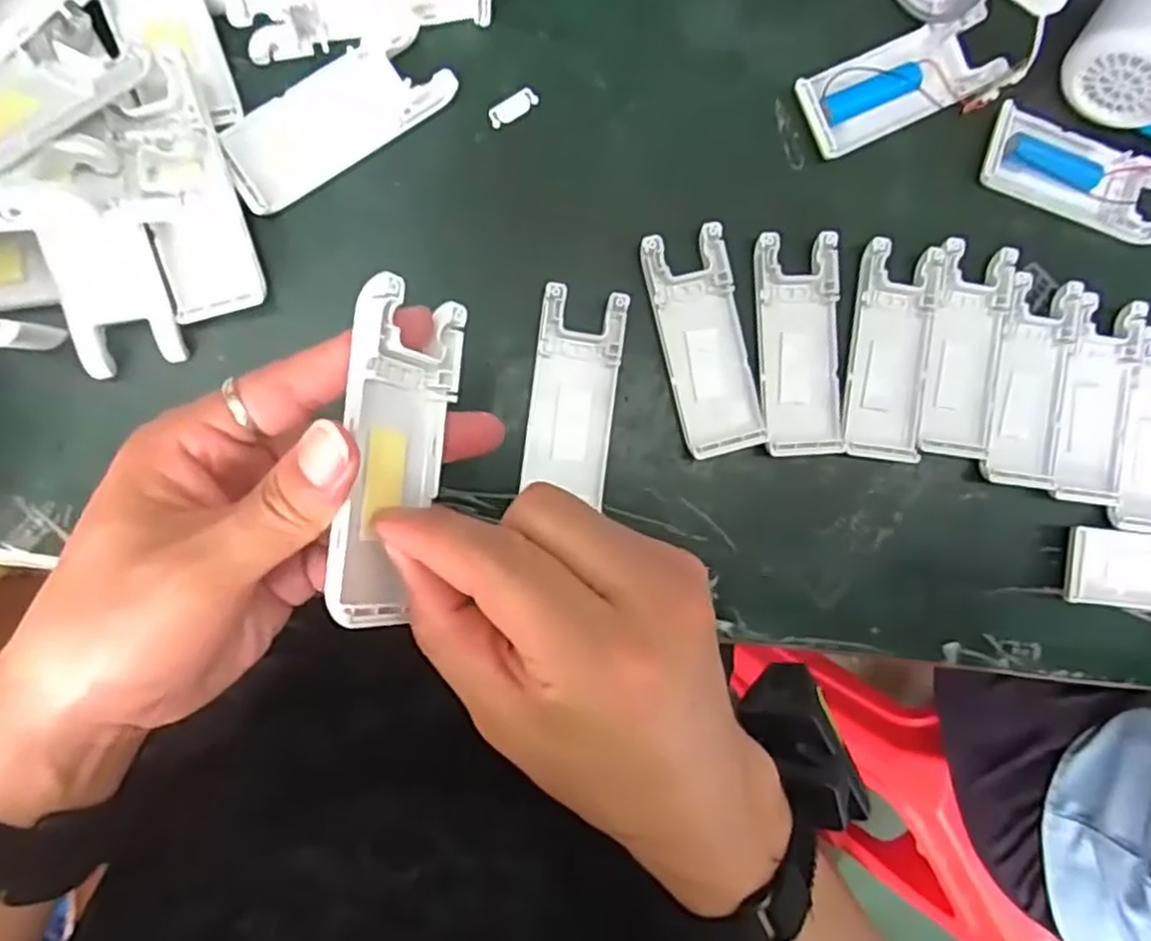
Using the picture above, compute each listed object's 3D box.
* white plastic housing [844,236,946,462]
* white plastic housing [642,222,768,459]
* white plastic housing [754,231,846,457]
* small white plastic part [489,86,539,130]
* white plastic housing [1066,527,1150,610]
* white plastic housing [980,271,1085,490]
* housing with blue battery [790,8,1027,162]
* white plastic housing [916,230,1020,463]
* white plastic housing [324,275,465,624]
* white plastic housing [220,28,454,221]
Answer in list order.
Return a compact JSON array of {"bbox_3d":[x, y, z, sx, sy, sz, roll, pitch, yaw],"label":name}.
[{"bbox_3d":[0.154,-0.057,0.358,0.040,0.009,0.102,6,92,-9],"label":"white plastic housing"},{"bbox_3d":[0.062,-0.060,0.349,0.040,0.008,0.102,-14,95,-8],"label":"white plastic housing"},{"bbox_3d":[0.109,-0.060,0.356,0.041,0.009,0.102,-4,93,-9],"label":"white plastic housing"},{"bbox_3d":[-0.028,-0.165,0.336,0.025,0.004,0.009,-36,97,-6],"label":"small white plastic part"},{"bbox_3d":[0.298,0.053,0.383,0.097,0.013,0.040,7,92,-9],"label":"white plastic housing"},{"bbox_3d":[0.228,-0.044,0.370,0.040,0.008,0.102,8,91,-9],"label":"white plastic housing"},{"bbox_3d":[0.156,-0.183,0.352,0.101,0.015,0.042,-24,96,-7],"label":"housing with blue battery"},{"bbox_3d":[0.193,-0.058,0.363,0.039,0.010,0.102,6,92,-9],"label":"white plastic housing"},{"bbox_3d":[-0.056,-0.005,0.231,0.012,0.039,0.101,4,85,29],"label":"white plastic housing"},{"bbox_3d":[-0.104,-0.154,0.322,0.101,0.006,0.038,-35,97,-6],"label":"white plastic housing"}]

